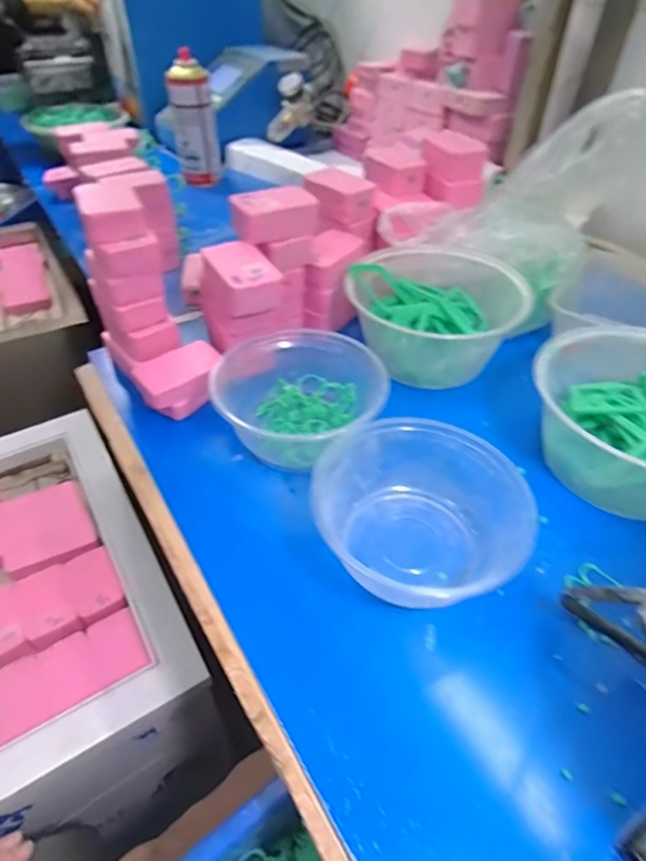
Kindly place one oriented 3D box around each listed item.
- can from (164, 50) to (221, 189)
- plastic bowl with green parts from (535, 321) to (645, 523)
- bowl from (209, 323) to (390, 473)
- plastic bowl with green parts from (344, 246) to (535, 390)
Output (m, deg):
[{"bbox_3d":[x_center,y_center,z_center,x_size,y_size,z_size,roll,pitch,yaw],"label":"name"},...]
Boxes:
[{"bbox_3d":[-0.209,-0.495,0.843,0.067,0.171,0.050,-6,44,-7],"label":"can"},{"bbox_3d":[0.245,-0.011,0.397,0.160,0.084,0.141,32,51,29],"label":"plastic bowl with green parts"},{"bbox_3d":[-0.015,-0.029,0.424,0.133,0.059,0.126,0,43,0],"label":"bowl"},{"bbox_3d":[0.110,-0.114,0.513,0.162,0.071,0.145,18,46,18],"label":"plastic bowl with green parts"}]

